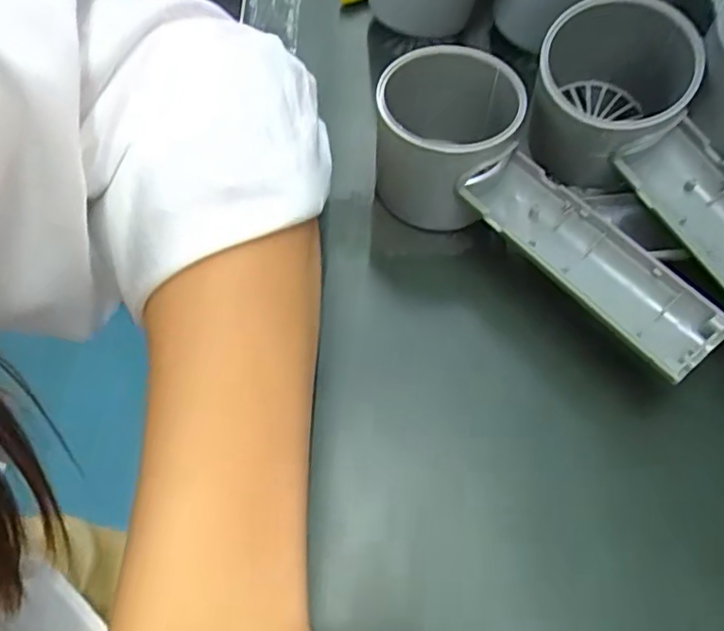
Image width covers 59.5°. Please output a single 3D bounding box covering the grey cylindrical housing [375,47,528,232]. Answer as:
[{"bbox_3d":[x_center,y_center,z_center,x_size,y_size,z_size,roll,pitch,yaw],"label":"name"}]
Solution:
[{"bbox_3d":[0.035,-0.071,0.263,0.053,0.055,0.053,-2,60,3],"label":"grey cylindrical housing"}]

